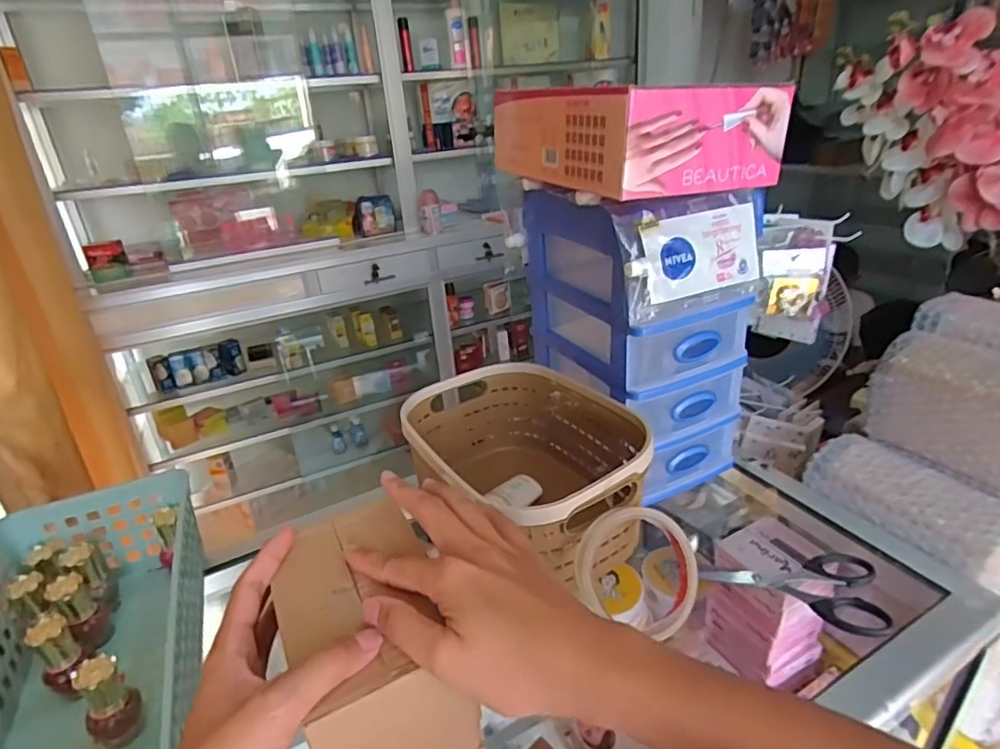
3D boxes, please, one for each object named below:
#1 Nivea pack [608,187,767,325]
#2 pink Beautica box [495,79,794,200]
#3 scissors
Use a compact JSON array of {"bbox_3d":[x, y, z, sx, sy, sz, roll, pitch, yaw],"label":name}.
[{"bbox_3d":[0.146,-0.091,0.436,0.129,0.083,0.023,-15,28,-21],"label":"Nivea pack"},{"bbox_3d":[0.093,-0.191,0.463,0.152,0.065,0.202,-15,28,-21],"label":"pink Beautica box"},{"bbox_3d":[0.219,0.160,0.446,0.134,0.018,0.076,5,27,20],"label":"scissors"}]

